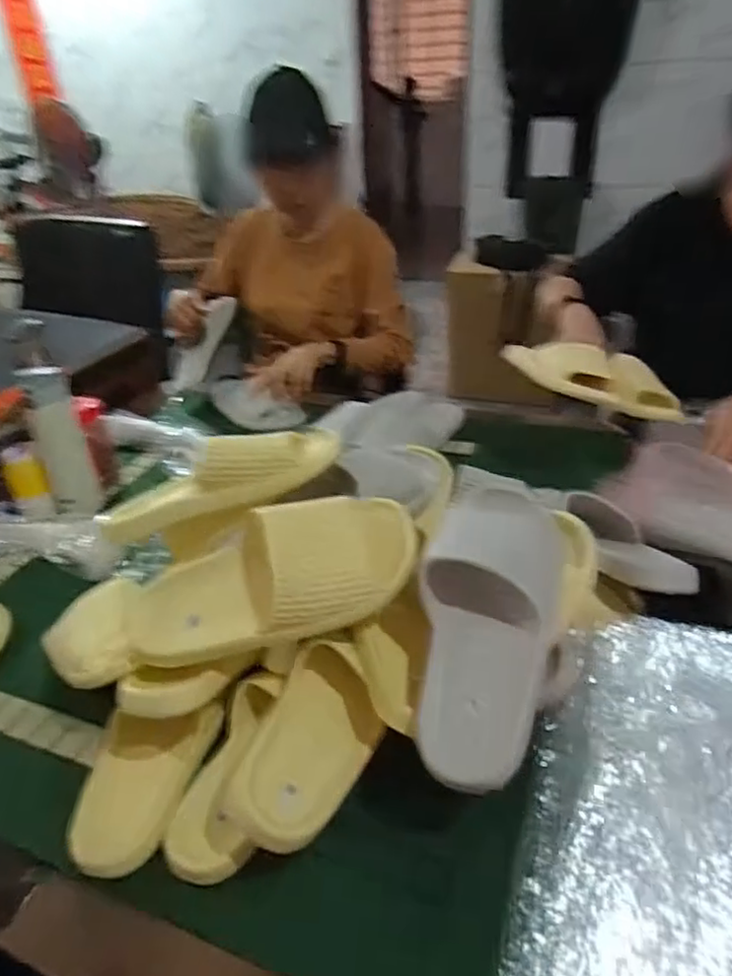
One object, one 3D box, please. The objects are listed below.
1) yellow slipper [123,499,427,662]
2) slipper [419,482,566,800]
[{"bbox_3d":[-0.084,0.077,0.558,0.258,0.082,0.102,-15,56,0],"label":"yellow slipper"},{"bbox_3d":[0.104,0.114,0.549,0.119,0.078,0.261,7,58,16],"label":"slipper"}]

